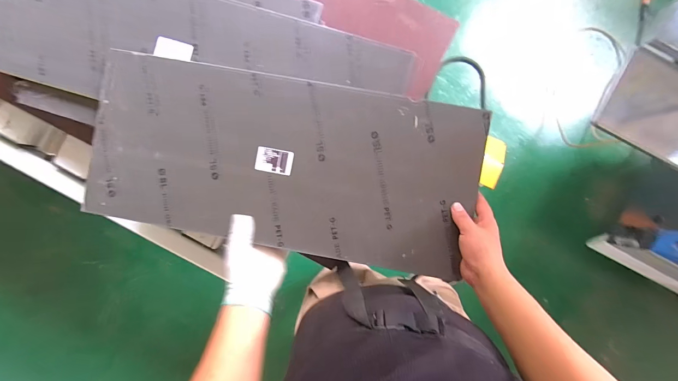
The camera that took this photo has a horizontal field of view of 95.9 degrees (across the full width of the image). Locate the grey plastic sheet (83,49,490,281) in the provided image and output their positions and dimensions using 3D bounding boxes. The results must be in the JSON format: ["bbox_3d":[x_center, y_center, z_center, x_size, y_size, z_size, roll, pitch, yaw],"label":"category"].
[{"bbox_3d":[-0.099,-0.049,0.533,0.655,0.011,0.289,11,90,2],"label":"grey plastic sheet"}]

